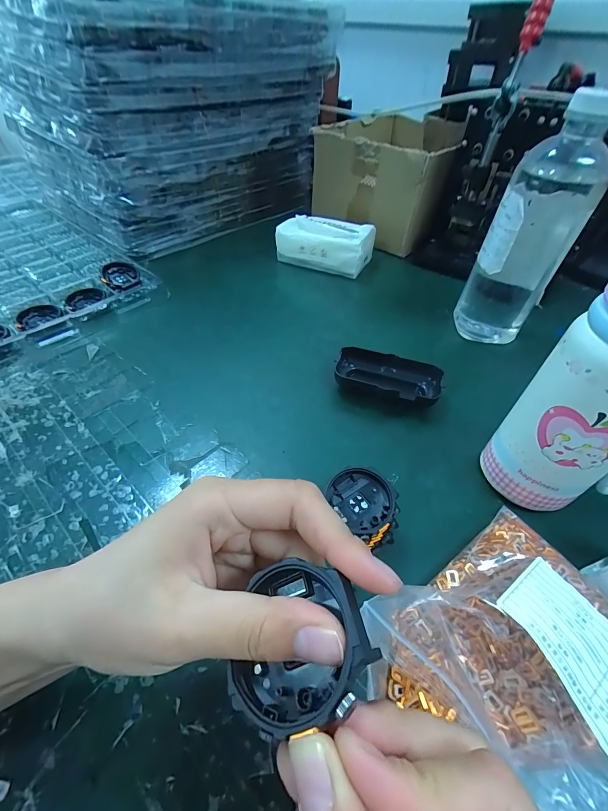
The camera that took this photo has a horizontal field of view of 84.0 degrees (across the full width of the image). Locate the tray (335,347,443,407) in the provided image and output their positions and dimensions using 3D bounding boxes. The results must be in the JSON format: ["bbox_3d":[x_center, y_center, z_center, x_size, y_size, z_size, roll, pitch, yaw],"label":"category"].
[{"bbox_3d":[0.087,-0.027,0.358,0.108,0.028,0.051,18,49,12],"label":"tray"}]

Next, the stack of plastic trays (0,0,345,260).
[{"bbox_3d":[-0.219,-0.505,0.599,0.318,0.280,0.446,33,54,24],"label":"stack of plastic trays"}]

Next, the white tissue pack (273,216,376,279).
[{"bbox_3d":[0.035,-0.265,0.554,0.148,0.058,0.081,19,50,13],"label":"white tissue pack"}]

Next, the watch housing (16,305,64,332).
[{"bbox_3d":[-0.323,-0.110,0.416,0.049,0.012,0.045,-9,49,-11],"label":"watch housing"}]

